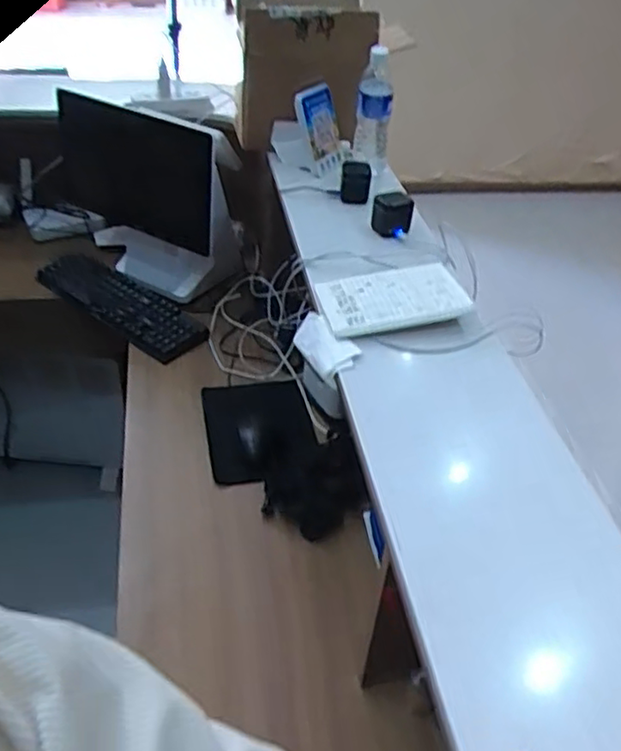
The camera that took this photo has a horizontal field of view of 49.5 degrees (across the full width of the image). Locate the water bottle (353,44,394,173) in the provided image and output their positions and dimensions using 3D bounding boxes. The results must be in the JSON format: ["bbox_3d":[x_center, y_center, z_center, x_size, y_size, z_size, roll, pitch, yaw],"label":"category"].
[{"bbox_3d":[0.112,-0.456,1.191,0.064,0.211,0.062,8,40,4],"label":"water bottle"}]

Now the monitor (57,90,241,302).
[{"bbox_3d":[-0.331,-0.387,1.417,0.403,0.385,0.190,21,42,18],"label":"monitor"}]

